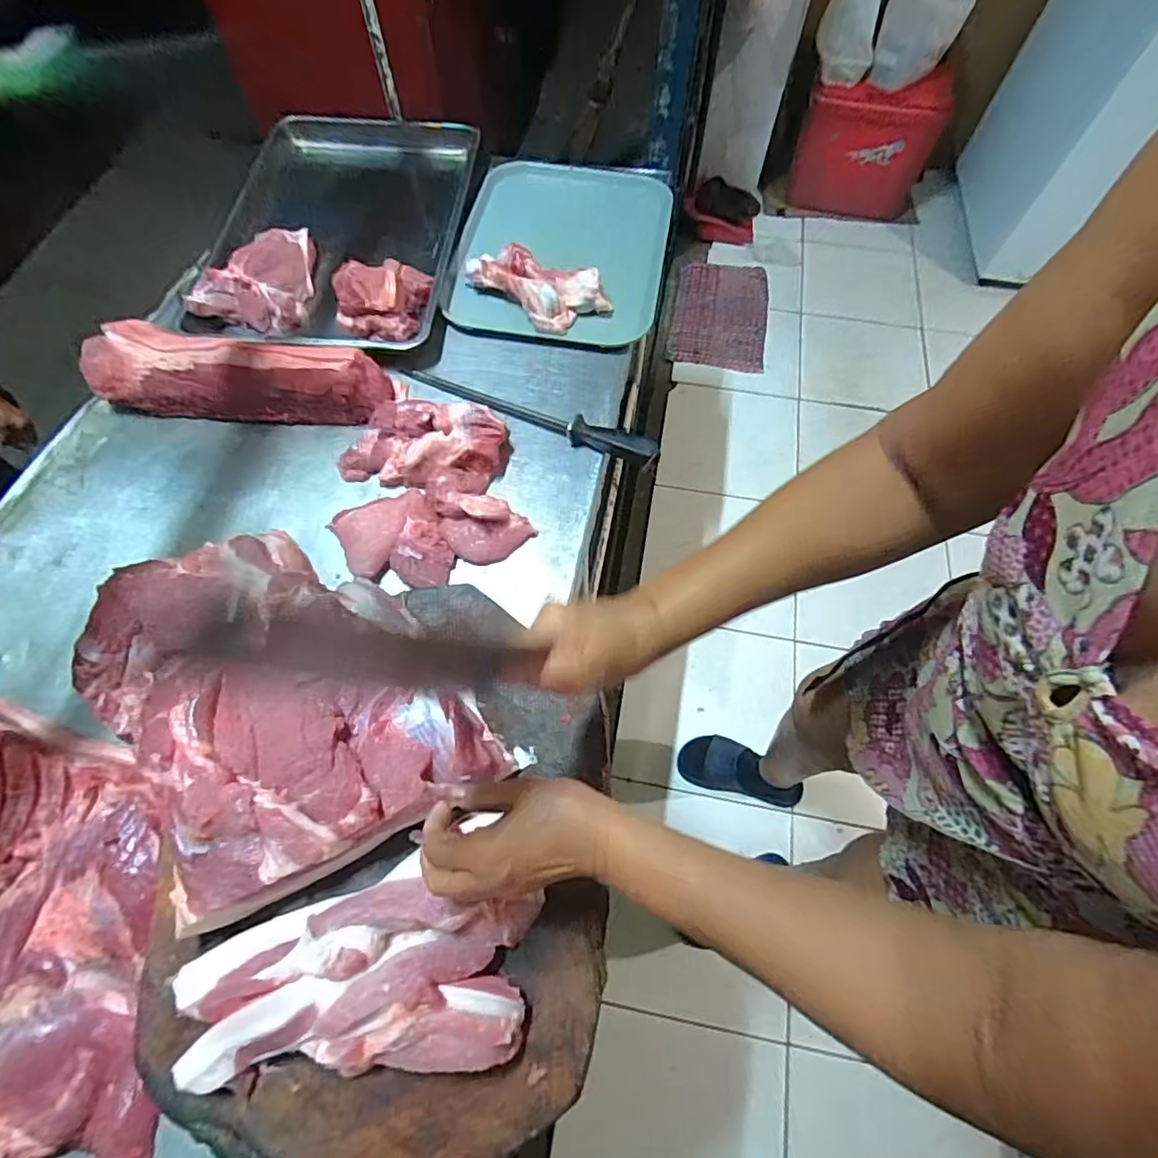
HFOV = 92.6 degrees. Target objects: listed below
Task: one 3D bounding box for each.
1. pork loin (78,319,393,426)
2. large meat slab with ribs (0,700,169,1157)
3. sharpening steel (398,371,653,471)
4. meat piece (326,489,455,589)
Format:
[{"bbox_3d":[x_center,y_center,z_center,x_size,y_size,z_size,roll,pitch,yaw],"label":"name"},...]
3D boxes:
[{"bbox_3d":[-0.480,-0.297,0.790,0.412,0.089,0.114,3,64,0],"label":"pork loin"},{"bbox_3d":[-0.519,0.310,0.512,0.386,0.067,0.298,16,64,6],"label":"large meat slab with ribs"},{"bbox_3d":[-0.072,-0.243,0.779,0.393,0.042,0.033,26,66,11],"label":"sharpening steel"},{"bbox_3d":[-0.235,-0.048,0.703,0.120,0.033,0.152,-28,68,-15],"label":"meat piece"}]

